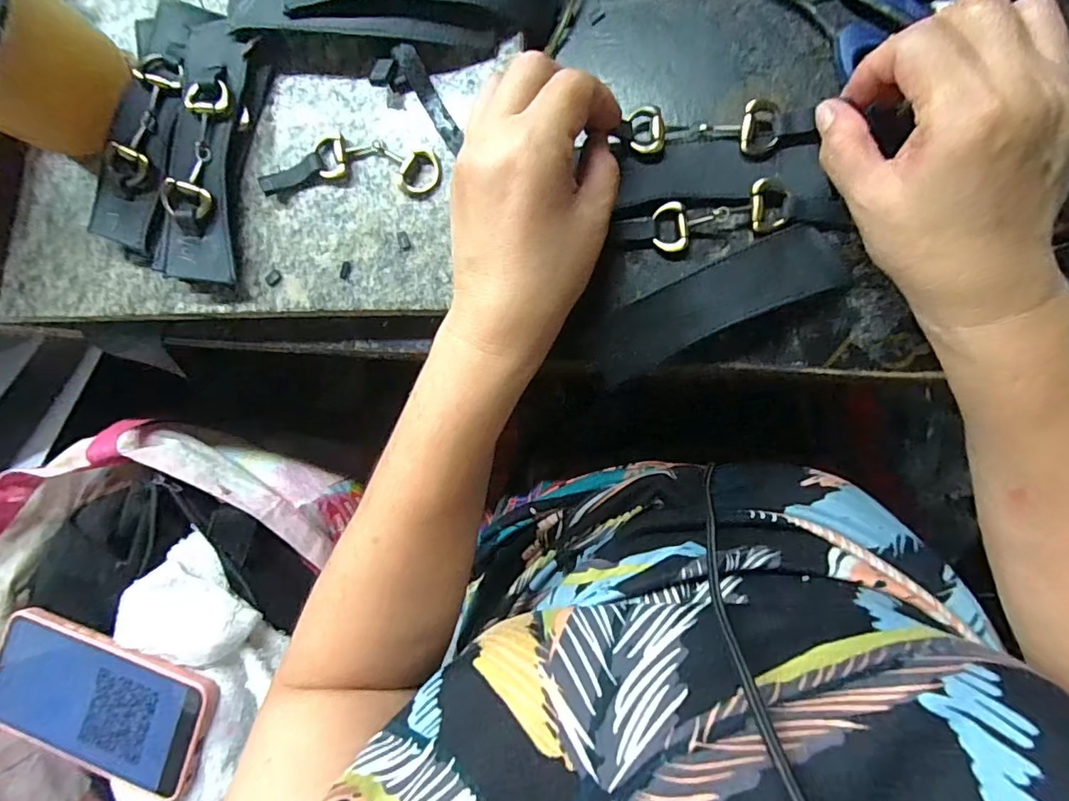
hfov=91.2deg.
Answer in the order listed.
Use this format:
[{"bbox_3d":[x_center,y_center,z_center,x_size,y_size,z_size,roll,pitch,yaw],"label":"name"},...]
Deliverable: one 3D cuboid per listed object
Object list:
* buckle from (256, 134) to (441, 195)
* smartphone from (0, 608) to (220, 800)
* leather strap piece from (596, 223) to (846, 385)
[{"bbox_3d":[-0.098,-0.126,0.280,0.097,0.007,0.031,2,90,7],"label":"buckle"},{"bbox_3d":[-0.299,0.204,0.356,0.165,0.015,0.082,16,92,7],"label":"smartphone"},{"bbox_3d":[0.089,-0.049,0.263,0.126,0.019,0.034,-24,87,7],"label":"leather strap piece"}]

